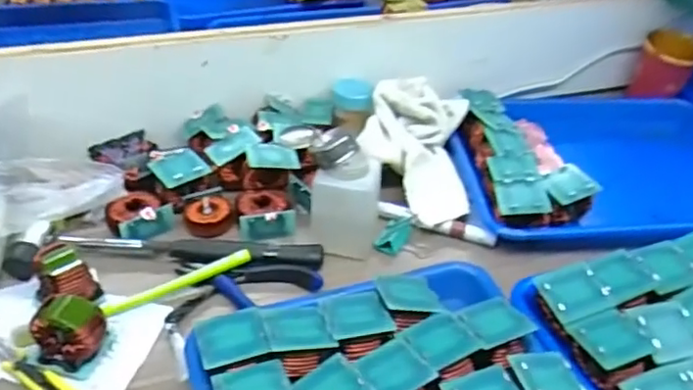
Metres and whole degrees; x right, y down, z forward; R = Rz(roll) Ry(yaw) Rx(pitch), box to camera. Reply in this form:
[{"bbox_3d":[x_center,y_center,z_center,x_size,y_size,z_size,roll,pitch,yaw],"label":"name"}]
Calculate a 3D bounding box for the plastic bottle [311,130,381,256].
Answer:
[{"bbox_3d":[-0.001,-0.001,0.556,0.058,0.108,0.054,5,38,4],"label":"plastic bottle"}]

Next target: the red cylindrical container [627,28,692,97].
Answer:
[{"bbox_3d":[0.420,-0.161,0.805,0.074,0.082,0.070,-11,40,-16],"label":"red cylindrical container"}]

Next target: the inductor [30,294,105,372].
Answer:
[{"bbox_3d":[-0.201,0.101,0.457,0.044,0.046,0.036,7,38,7],"label":"inductor"}]

